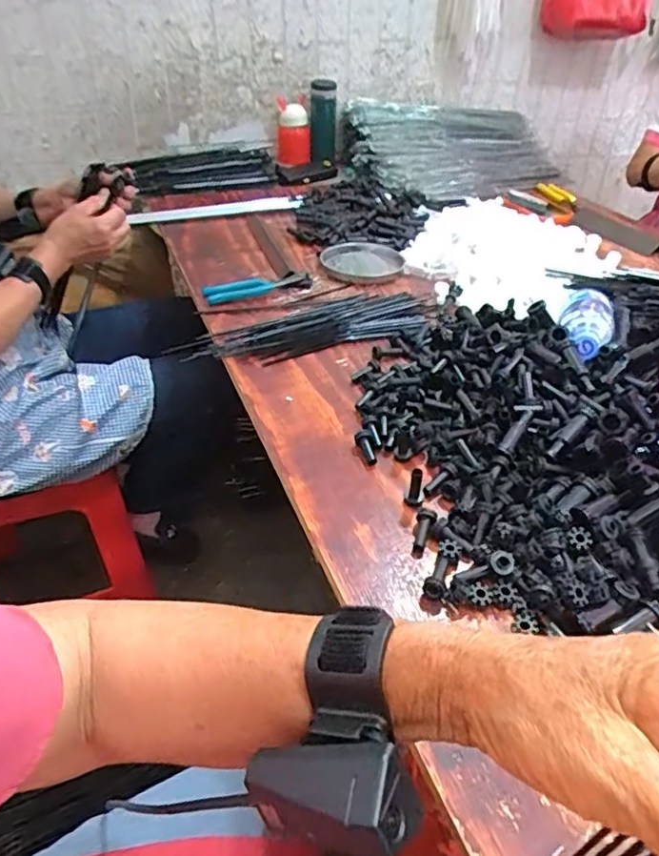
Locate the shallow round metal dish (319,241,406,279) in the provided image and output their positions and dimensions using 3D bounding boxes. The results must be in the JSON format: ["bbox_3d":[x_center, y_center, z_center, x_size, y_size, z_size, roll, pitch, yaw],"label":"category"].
[{"bbox_3d":[0.054,-0.278,0.989,0.120,0.016,0.124,1,38,-1],"label":"shallow round metal dish"}]

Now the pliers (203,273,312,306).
[{"bbox_3d":[-0.103,-0.210,0.893,0.166,0.017,0.050,-17,41,-23],"label":"pliers"}]

